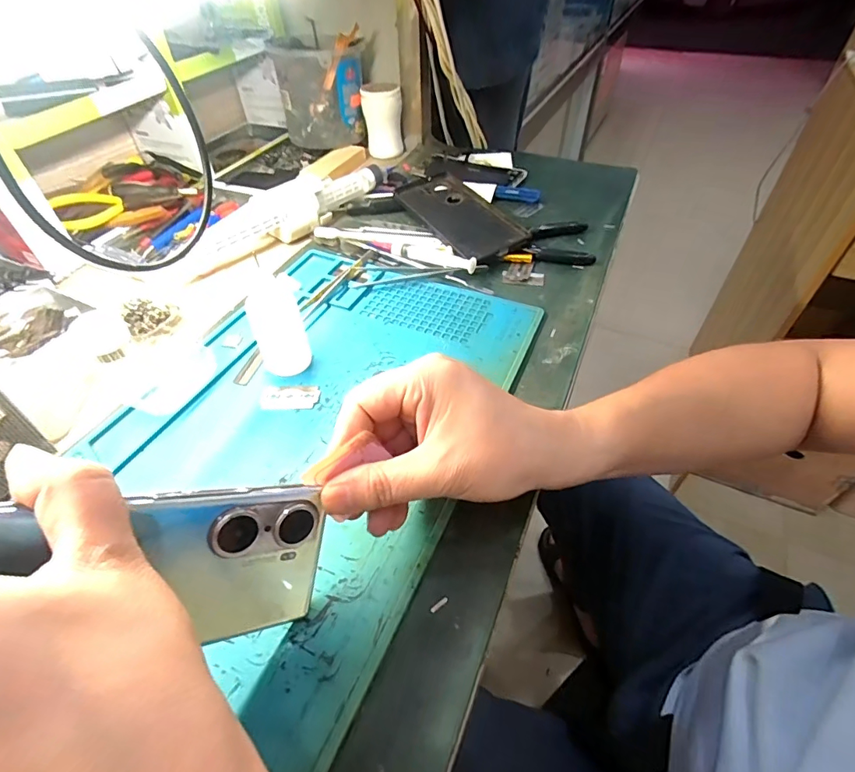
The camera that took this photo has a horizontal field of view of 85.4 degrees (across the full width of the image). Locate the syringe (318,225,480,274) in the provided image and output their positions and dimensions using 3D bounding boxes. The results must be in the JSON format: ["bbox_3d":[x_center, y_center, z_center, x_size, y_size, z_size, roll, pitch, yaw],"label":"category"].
[{"bbox_3d":[-0.032,-0.144,0.470,0.179,0.015,0.028,20,50,18],"label":"syringe"}]

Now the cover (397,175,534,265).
[{"bbox_3d":[0.032,-0.187,0.506,0.076,0.011,0.176,-27,53,-18],"label":"cover"}]

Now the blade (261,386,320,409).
[{"bbox_3d":[-0.101,0.007,0.339,0.041,0.004,0.023,-1,47,0],"label":"blade"}]

